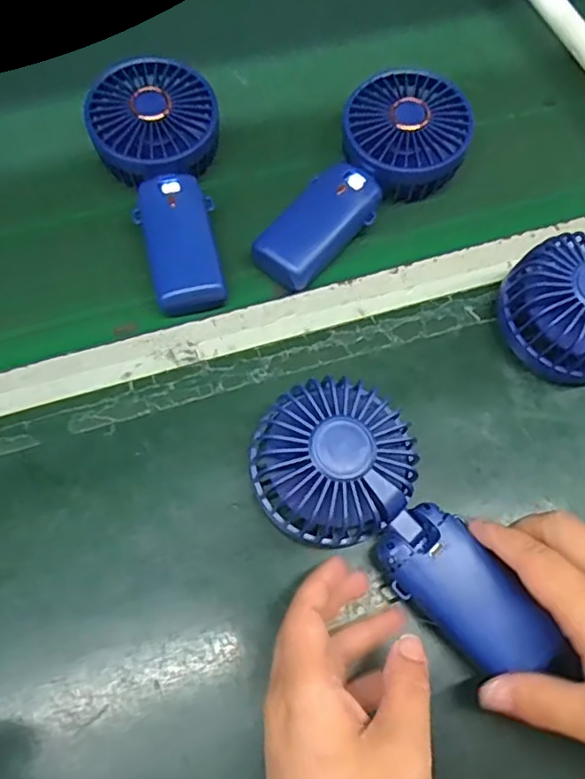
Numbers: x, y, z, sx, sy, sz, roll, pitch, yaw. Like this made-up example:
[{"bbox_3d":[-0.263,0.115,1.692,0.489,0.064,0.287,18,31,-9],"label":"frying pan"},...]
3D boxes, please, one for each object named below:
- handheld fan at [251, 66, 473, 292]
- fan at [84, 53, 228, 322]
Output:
[{"bbox_3d":[0.054,-0.141,0.416,0.083,0.041,0.180,31,68,13],"label":"handheld fan"},{"bbox_3d":[-0.080,-0.139,0.411,0.082,0.044,0.180,-15,66,-8],"label":"fan"}]

